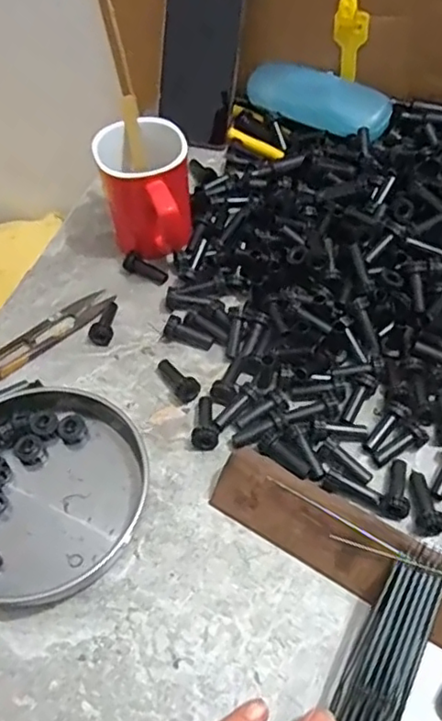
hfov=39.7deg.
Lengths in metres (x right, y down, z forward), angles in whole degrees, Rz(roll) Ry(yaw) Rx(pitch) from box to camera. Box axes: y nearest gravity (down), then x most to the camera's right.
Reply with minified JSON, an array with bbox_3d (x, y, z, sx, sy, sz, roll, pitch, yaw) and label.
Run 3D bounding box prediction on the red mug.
[{"bbox_3d":[-0.059,-0.131,0.501,0.071,0.082,0.111,-10,54,-3],"label":"red mug"}]

